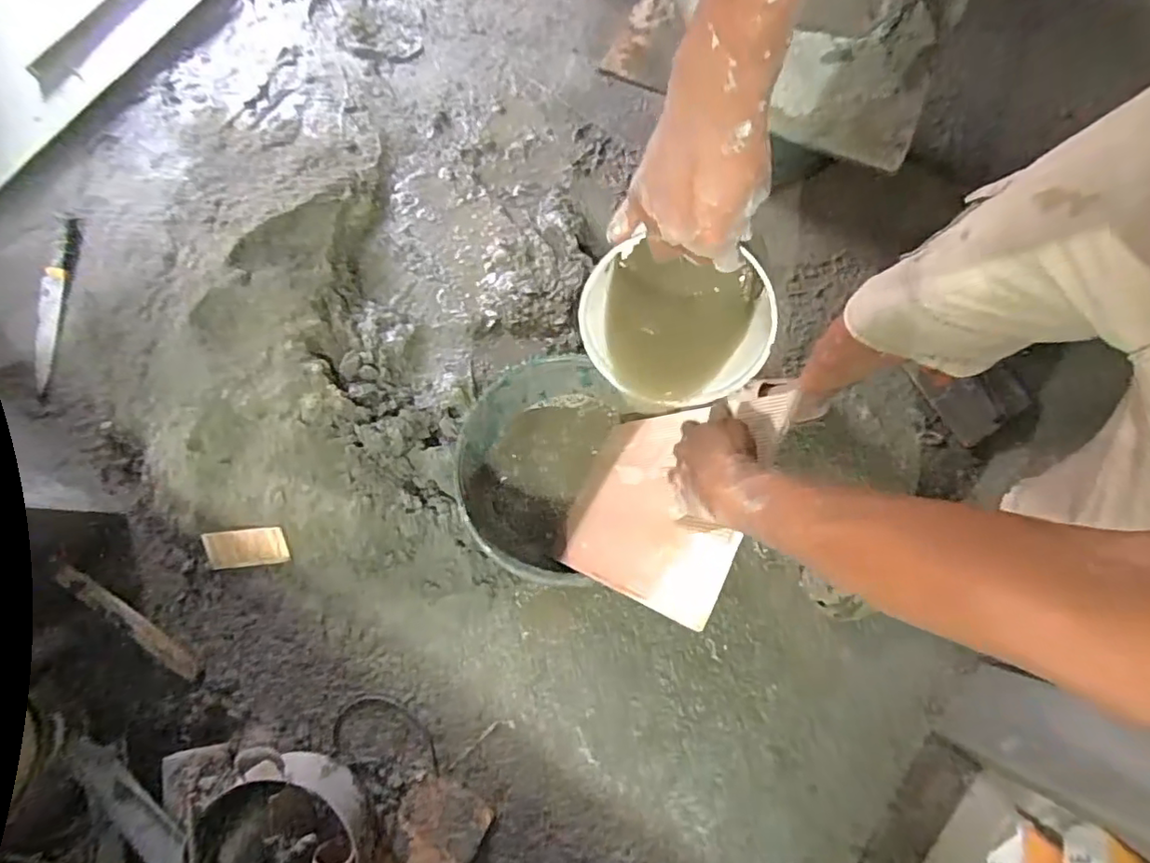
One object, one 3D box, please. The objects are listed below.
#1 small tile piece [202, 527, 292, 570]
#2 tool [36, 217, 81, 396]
[{"bbox_3d":[-0.625,0.220,1.068,0.194,0.009,0.076,-7,106,18],"label":"small tile piece"},{"bbox_3d":[-1.077,-0.266,1.172,0.031,0.046,0.353,8,86,4],"label":"tool"}]

